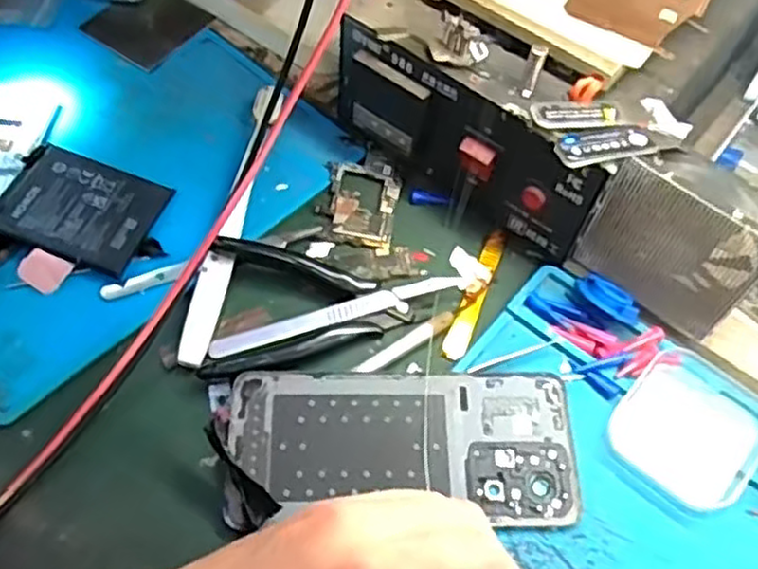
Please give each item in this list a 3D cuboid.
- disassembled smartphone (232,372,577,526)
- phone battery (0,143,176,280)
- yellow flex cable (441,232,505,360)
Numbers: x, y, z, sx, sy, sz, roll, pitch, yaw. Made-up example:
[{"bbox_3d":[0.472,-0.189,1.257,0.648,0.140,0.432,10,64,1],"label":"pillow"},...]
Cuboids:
[{"bbox_3d":[0.012,0.073,0.336,0.158,0.010,0.067,2,57,-2],"label":"disassembled smartphone"},{"bbox_3d":[-0.164,-0.043,0.395,0.082,0.007,0.064,20,56,-2],"label":"phone battery"},{"bbox_3d":[0.053,0.004,0.391,0.012,0.004,0.086,21,58,10],"label":"yellow flex cable"}]

